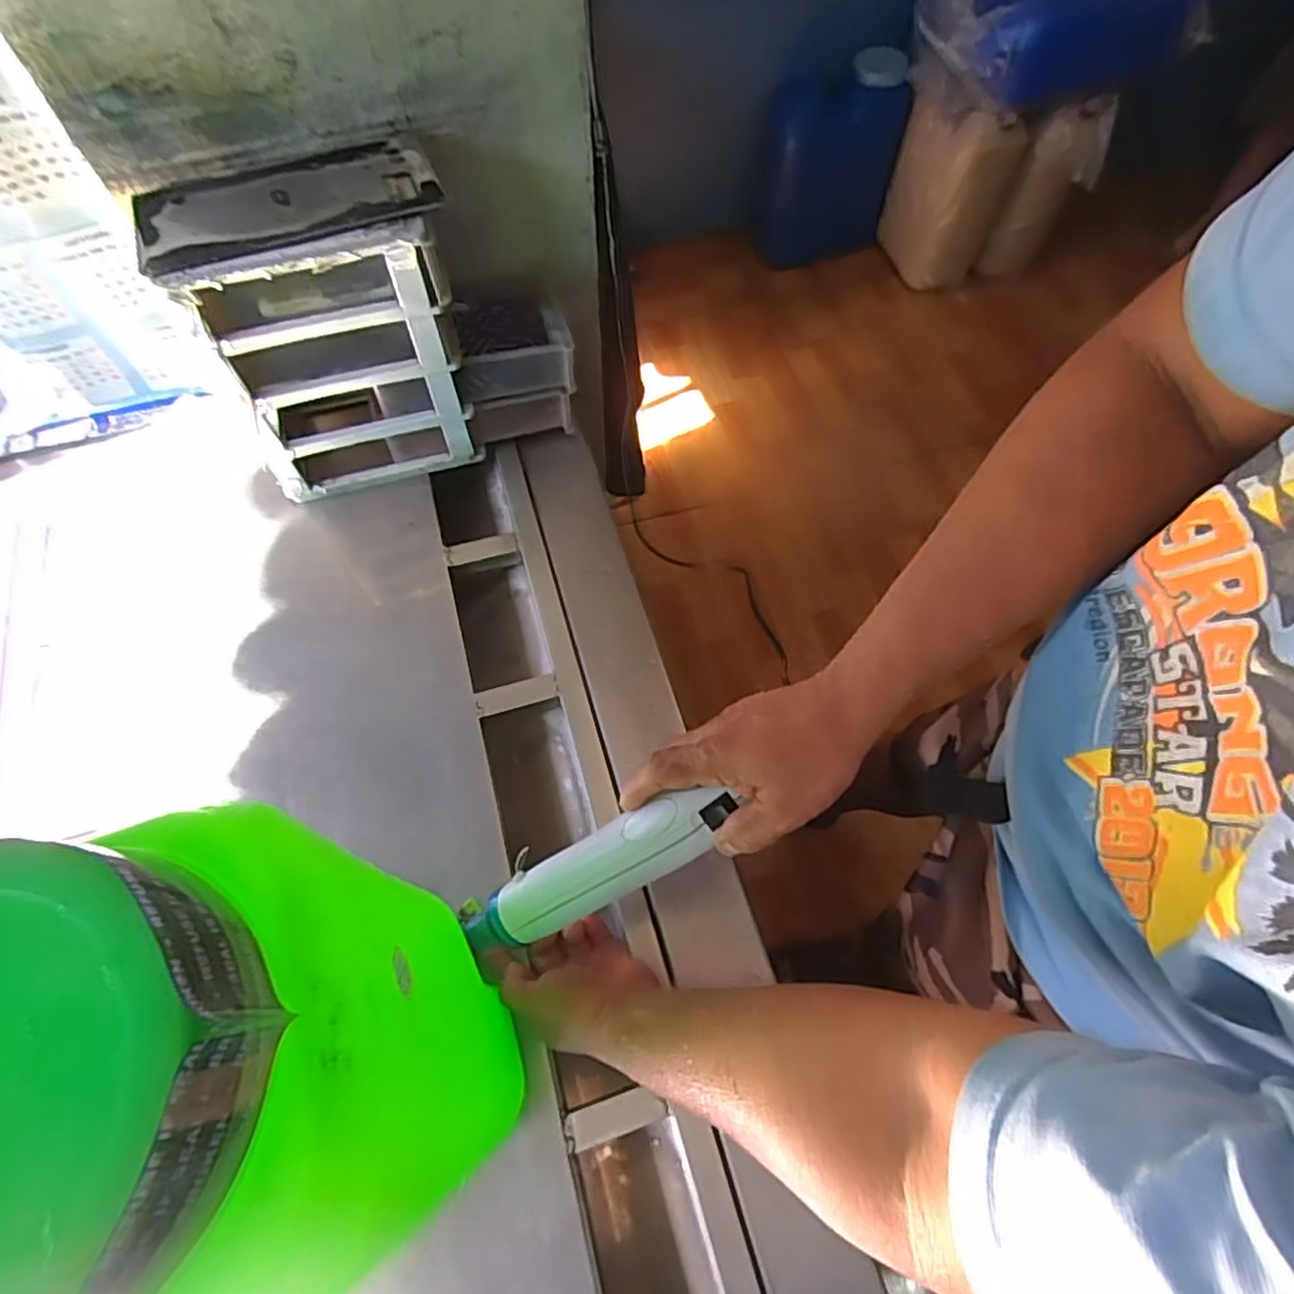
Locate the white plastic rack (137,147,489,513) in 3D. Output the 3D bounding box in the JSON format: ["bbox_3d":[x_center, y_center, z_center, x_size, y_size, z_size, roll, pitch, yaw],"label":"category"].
[{"bbox_3d":[-0.300,-0.317,0.682,0.239,0.258,0.171,-15,65,-8],"label":"white plastic rack"}]

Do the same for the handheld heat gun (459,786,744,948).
[{"bbox_3d":[-0.040,0.145,0.434,0.219,0.038,0.044,-32,64,21],"label":"handheld heat gun"}]

